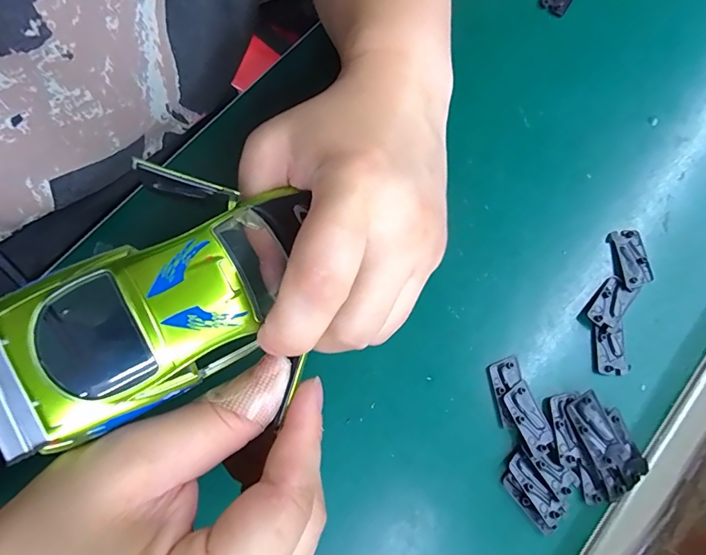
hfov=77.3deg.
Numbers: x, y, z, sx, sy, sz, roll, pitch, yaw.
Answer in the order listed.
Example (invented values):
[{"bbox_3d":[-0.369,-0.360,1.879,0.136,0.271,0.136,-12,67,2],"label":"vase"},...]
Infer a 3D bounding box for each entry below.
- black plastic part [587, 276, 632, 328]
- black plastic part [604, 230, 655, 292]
[{"bbox_3d":[0.141,0.014,0.241,0.015,0.004,0.029,38,77,10],"label":"black plastic part"},{"bbox_3d":[0.156,-0.011,0.248,0.018,0.005,0.034,-4,74,-2],"label":"black plastic part"}]

